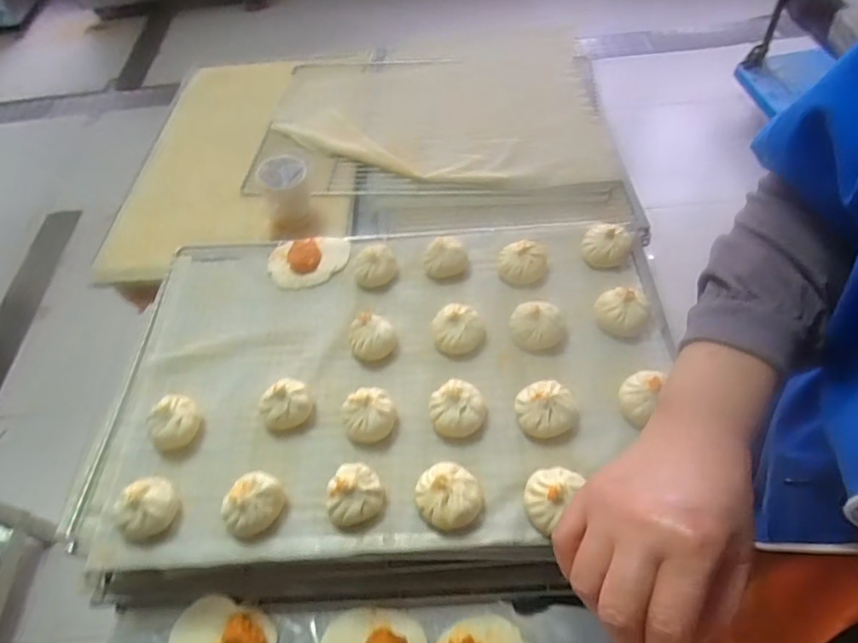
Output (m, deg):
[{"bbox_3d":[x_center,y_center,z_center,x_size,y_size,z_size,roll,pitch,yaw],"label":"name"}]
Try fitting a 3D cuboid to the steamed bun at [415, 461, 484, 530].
[{"bbox_3d":[0.018,0.163,0.495,0.055,0.034,0.057,-3,54,4],"label":"steamed bun"}]

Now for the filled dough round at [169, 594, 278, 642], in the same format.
[{"bbox_3d":[-0.208,0.318,0.523,0.101,0.028,0.076,8,55,11],"label":"filled dough round"}]

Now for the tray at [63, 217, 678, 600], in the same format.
[{"bbox_3d":[-0.050,0.041,0.598,0.619,0.048,0.423,-4,54,2],"label":"tray"}]

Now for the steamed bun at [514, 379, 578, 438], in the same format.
[{"bbox_3d":[0.116,0.088,0.537,0.056,0.035,0.051,-3,54,4],"label":"steamed bun"}]

